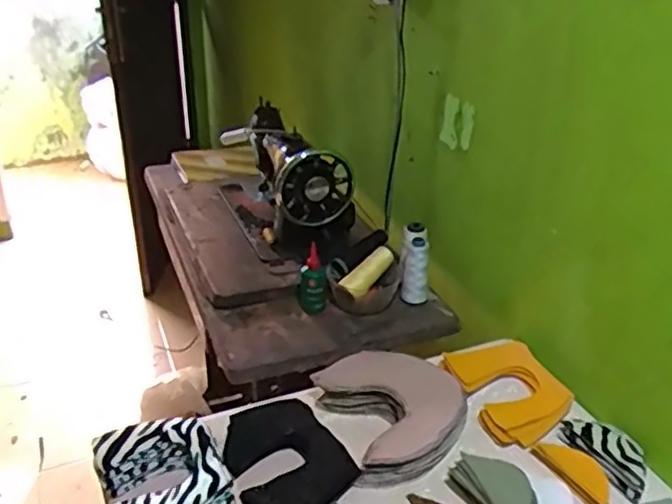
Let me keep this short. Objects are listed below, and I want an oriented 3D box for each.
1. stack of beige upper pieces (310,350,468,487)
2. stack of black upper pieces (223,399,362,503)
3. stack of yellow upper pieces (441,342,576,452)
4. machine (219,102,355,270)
[{"bbox_3d":[0.080,0.200,0.863,0.171,0.055,0.173,-12,31,-24],"label":"stack of beige upper pieces"},{"bbox_3d":[-0.062,0.246,0.807,0.136,0.032,0.164,-23,37,-37],"label":"stack of black upper pieces"},{"bbox_3d":[0.234,0.184,0.916,0.129,0.036,0.167,-13,31,-25],"label":"stack of yellow upper pieces"},{"bbox_3d":[-0.110,-0.136,1.310,0.160,0.229,0.406,-12,31,-23],"label":"machine"}]

